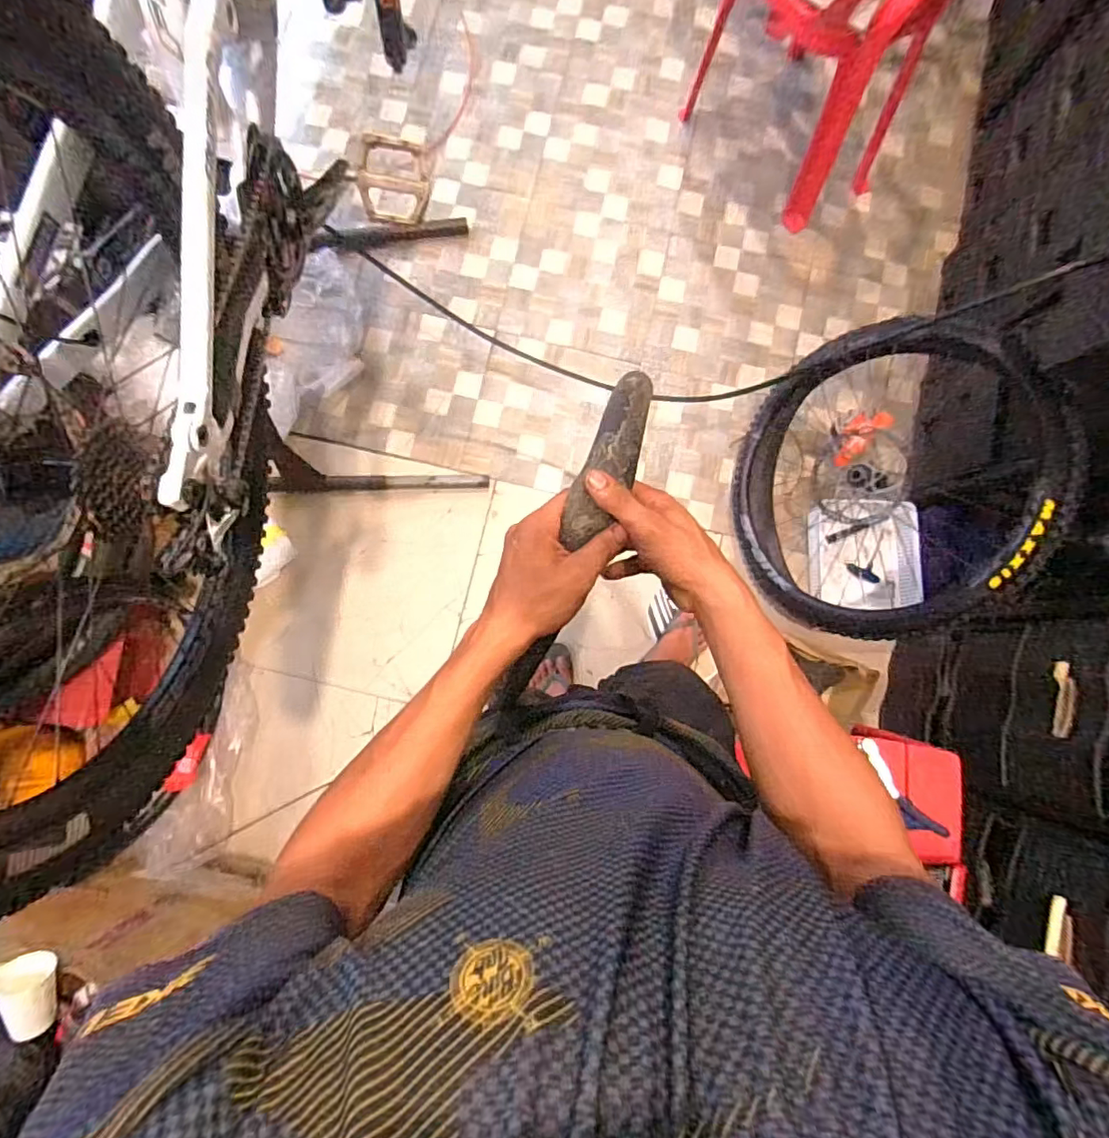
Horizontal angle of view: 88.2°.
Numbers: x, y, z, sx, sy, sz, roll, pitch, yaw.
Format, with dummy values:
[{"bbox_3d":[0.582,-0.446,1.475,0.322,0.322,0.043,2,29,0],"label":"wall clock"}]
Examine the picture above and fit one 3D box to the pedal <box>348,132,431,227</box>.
[{"bbox_3d":[-0.239,-0.571,0.845,0.106,0.037,0.105,2,116,-8],"label":"pedal"}]

